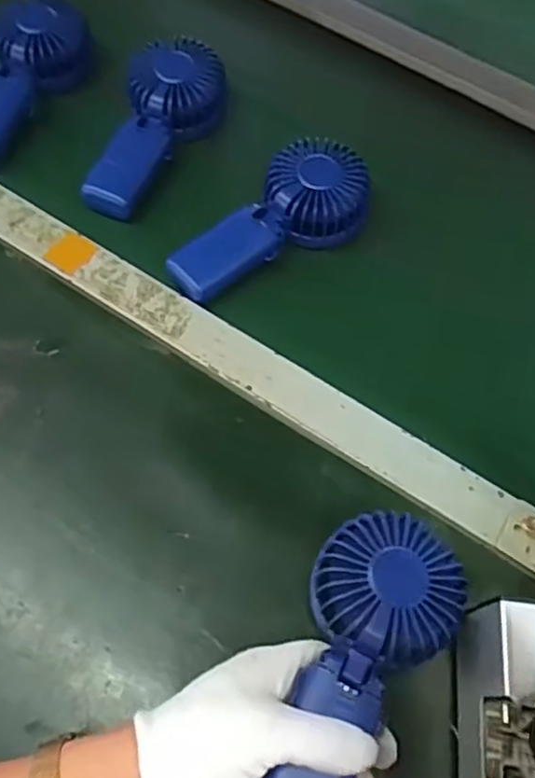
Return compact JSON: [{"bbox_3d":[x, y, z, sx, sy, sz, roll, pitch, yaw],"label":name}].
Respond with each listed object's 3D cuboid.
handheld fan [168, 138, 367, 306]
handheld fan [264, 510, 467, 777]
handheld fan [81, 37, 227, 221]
[{"bbox_3d":[0.009,-0.130,0.519,0.080,0.037,0.179,42,69,15],"label":"handheld fan"},{"bbox_3d":[0.049,0.154,0.360,0.080,0.031,0.175,24,67,8],"label":"handheld fan"},{"bbox_3d":[-0.091,-0.224,0.558,0.081,0.036,0.186,14,64,3],"label":"handheld fan"}]

